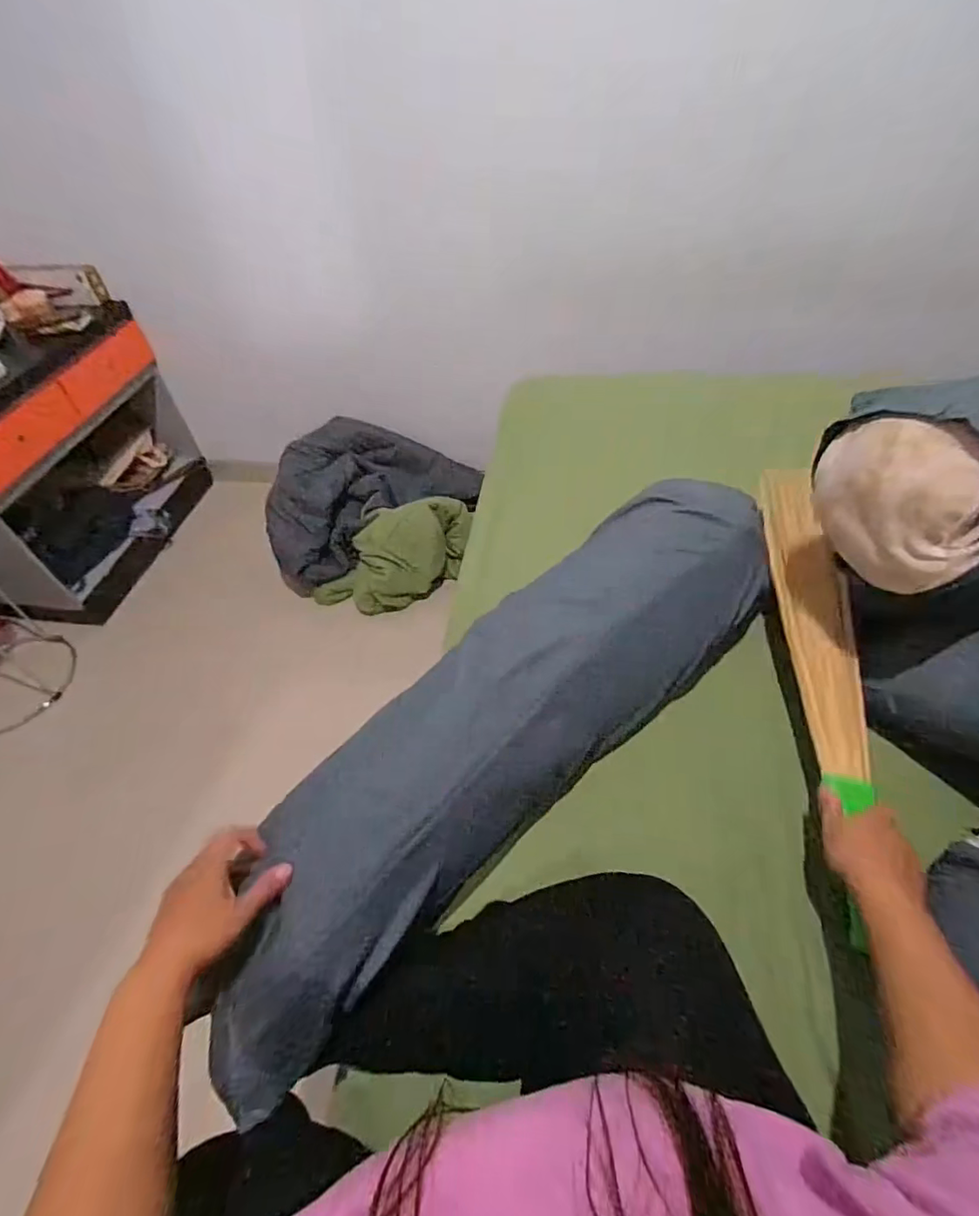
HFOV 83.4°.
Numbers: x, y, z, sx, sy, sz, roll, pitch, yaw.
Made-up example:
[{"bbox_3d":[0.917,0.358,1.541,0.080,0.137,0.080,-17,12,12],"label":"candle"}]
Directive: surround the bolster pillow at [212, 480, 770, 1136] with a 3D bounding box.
[{"bbox_3d":[0.031,0.124,0.613,0.774,0.151,0.197,-41,57,-22],"label":"bolster pillow"}]

